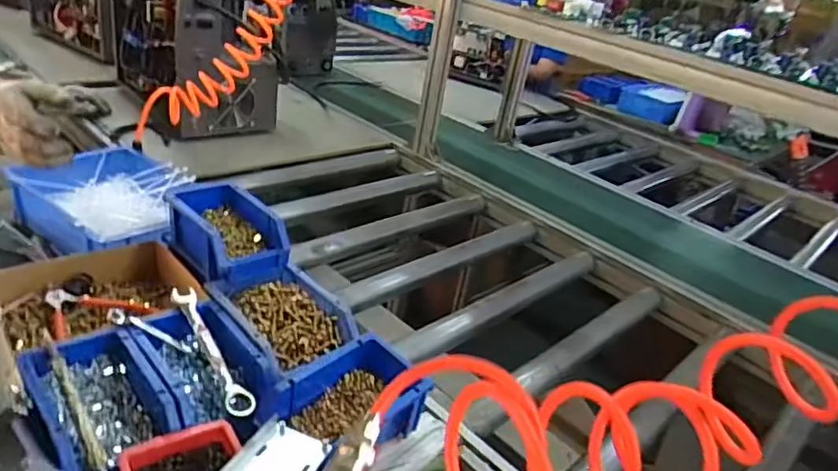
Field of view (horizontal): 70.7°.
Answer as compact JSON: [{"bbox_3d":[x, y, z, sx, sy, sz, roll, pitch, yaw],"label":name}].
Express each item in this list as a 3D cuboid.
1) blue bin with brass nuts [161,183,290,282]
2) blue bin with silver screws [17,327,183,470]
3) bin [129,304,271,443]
[{"bbox_3d":[-0.257,-0.005,0.789,0.157,0.071,0.102,31,38,34],"label":"blue bin with brass nuts"},{"bbox_3d":[-0.310,0.160,0.574,0.101,0.060,0.166,-20,40,-38],"label":"blue bin with silver screws"},{"bbox_3d":[-0.228,0.145,0.632,0.102,0.056,0.180,-21,40,-39],"label":"bin"}]

